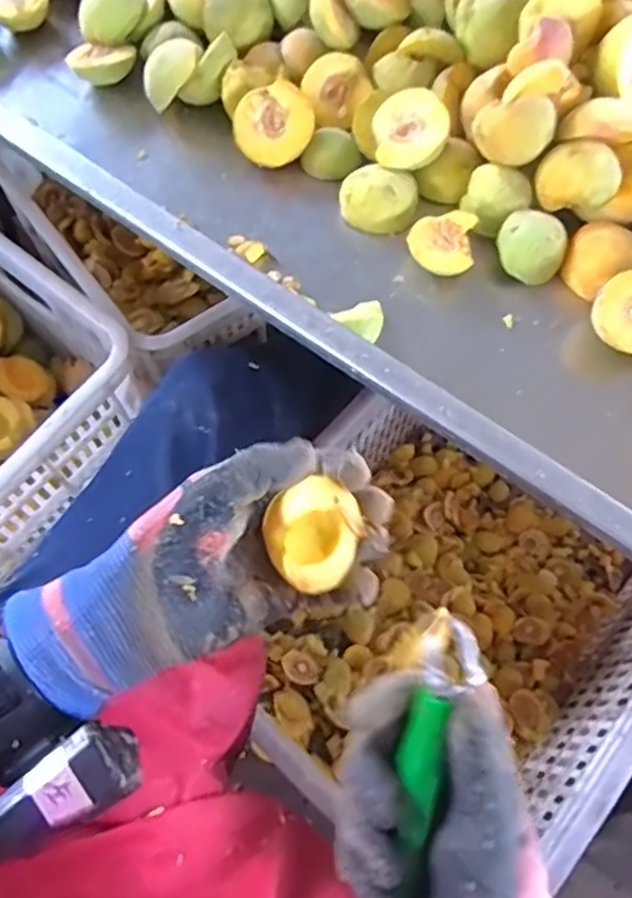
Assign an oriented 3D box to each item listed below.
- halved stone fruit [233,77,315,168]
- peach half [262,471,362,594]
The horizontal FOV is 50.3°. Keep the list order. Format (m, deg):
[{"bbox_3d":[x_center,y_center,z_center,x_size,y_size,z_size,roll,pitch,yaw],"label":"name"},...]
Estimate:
[{"bbox_3d":[-0.035,-0.263,0.548,0.064,0.030,0.060,0,90,-4],"label":"halved stone fruit"},{"bbox_3d":[-0.007,0.043,0.351,0.048,0.029,0.048,-21,101,-37],"label":"peach half"}]

